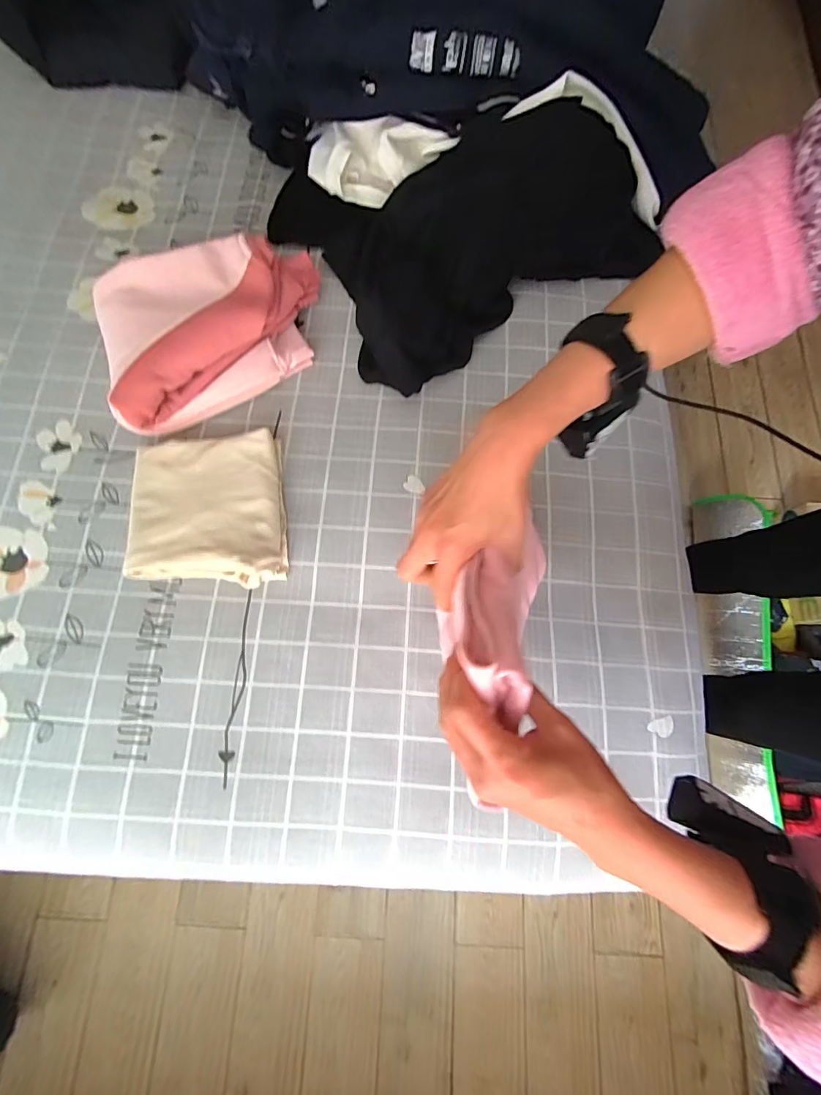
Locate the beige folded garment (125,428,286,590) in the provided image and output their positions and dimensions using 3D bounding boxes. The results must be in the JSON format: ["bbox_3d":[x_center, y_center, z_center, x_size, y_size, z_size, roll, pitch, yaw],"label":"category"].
[{"bbox_3d":[-0.243,-0.043,0.515,0.172,0.049,0.185,-7,75,-3],"label":"beige folded garment"}]

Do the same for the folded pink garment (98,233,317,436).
[{"bbox_3d":[-0.259,-0.297,0.563,0.302,0.091,0.201,-28,77,-9],"label":"folded pink garment"}]

